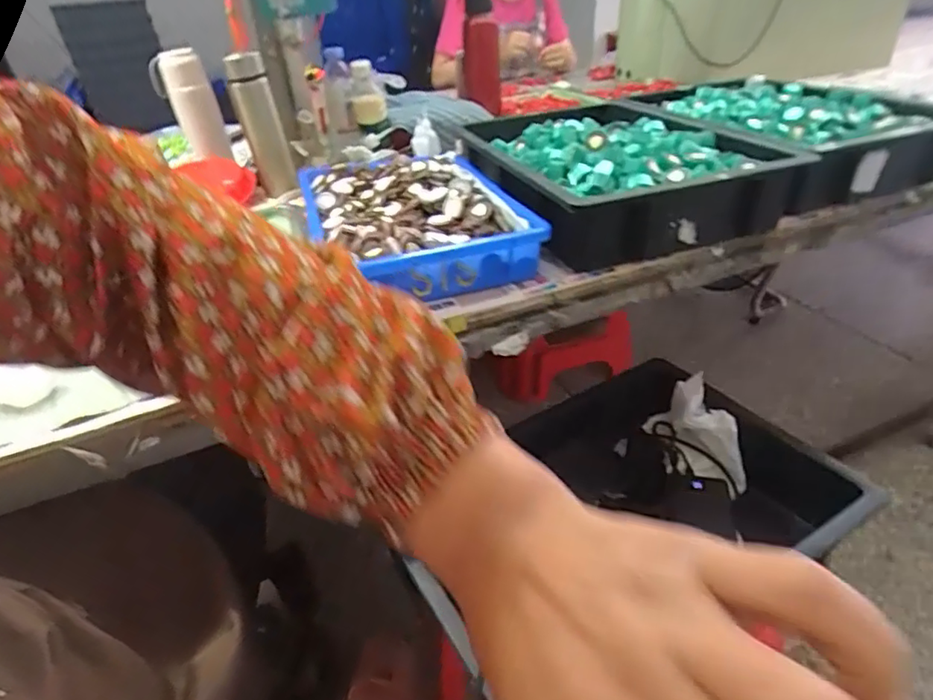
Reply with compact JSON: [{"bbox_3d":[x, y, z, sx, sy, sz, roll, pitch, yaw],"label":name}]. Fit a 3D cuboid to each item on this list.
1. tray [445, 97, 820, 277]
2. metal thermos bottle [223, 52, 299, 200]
[{"bbox_3d":[0.194,-0.252,0.803,0.330,0.111,0.463,-10,35,-9],"label":"tray"},{"bbox_3d":[-0.317,-0.344,0.877,0.059,0.204,0.059,-17,37,-18],"label":"metal thermos bottle"}]

